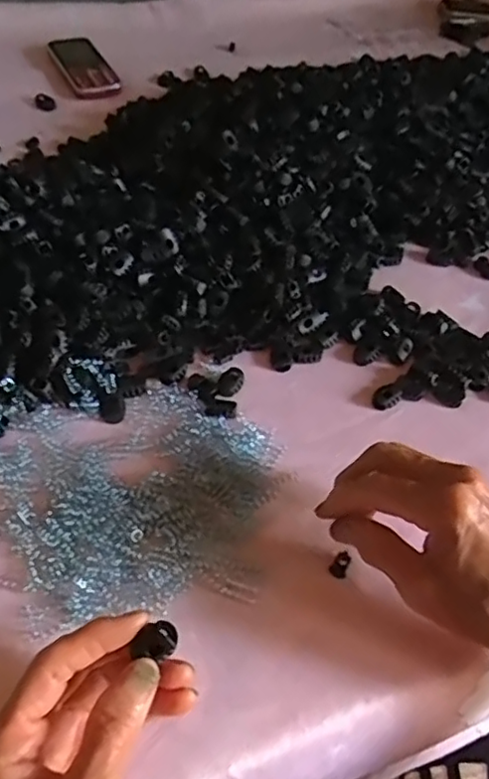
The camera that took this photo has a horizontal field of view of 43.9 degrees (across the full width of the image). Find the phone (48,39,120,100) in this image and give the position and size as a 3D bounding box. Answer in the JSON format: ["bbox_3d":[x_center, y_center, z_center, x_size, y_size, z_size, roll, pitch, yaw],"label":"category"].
[{"bbox_3d":[-0.186,-0.377,0.703,0.054,0.011,0.137,-18,56,-18],"label":"phone"}]

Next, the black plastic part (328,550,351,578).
[{"bbox_3d":[0.057,0.103,0.357,0.010,0.004,0.015,32,56,19],"label":"black plastic part"}]

